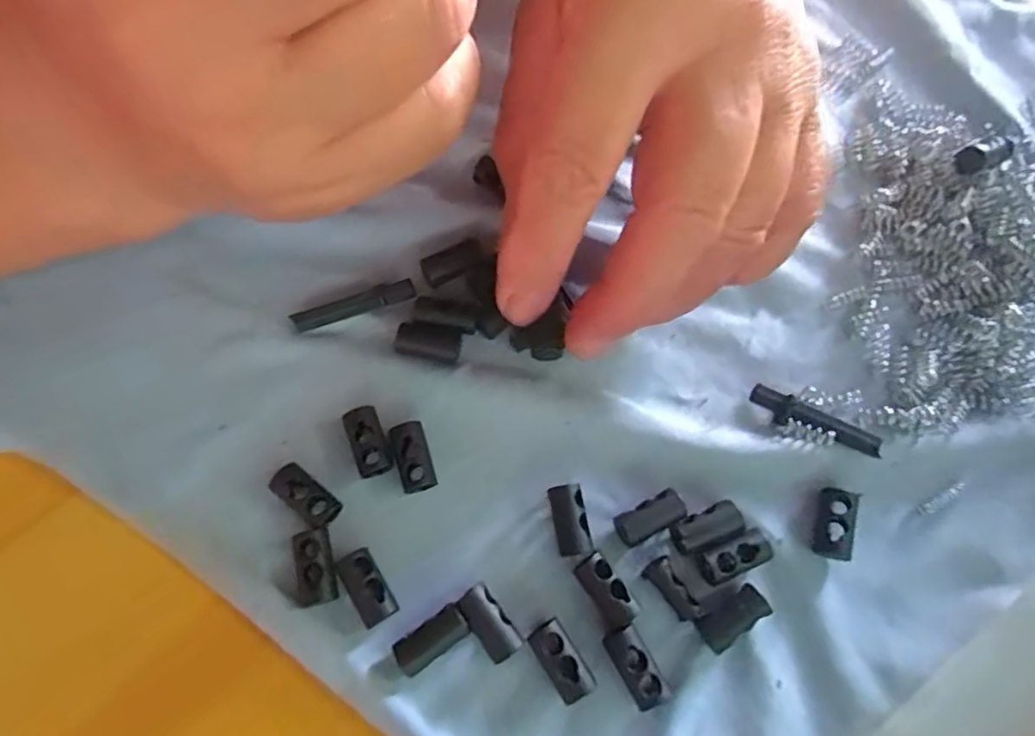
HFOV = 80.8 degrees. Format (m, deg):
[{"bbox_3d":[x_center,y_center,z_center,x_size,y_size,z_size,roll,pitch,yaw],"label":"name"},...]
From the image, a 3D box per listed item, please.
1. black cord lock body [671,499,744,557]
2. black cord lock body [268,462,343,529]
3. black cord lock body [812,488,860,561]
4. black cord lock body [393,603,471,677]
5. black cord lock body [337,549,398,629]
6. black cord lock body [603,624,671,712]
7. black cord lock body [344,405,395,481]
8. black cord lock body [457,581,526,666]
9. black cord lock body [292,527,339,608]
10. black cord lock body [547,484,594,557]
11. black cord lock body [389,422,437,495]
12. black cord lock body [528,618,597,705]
[{"bbox_3d":[0.050,0.042,0.159,0.017,0.006,0.009,-21,73,-10],"label":"black cord lock body"},{"bbox_3d":[-0.055,0.034,0.159,0.020,0.005,0.009,38,74,10],"label":"black cord lock body"},{"bbox_3d":[0.085,0.042,0.163,0.008,0.006,0.018,14,71,2],"label":"black cord lock body"},{"bbox_3d":[-0.021,0.066,0.147,0.018,0.005,0.008,-34,76,-13],"label":"black cord lock body"},{"bbox_3d":[-0.037,0.055,0.152,0.009,0.005,0.018,-30,75,-12],"label":"black cord lock body"},{"bbox_3d":[0.029,0.073,0.148,0.008,0.007,0.019,-25,74,-11],"label":"black cord lock body"},{"bbox_3d":[-0.040,0.020,0.163,0.009,0.007,0.018,-19,73,-9],"label":"black cord lock body"},{"bbox_3d":[-0.007,0.064,0.151,0.009,0.007,0.018,-34,76,-13],"label":"black cord lock body"},{"bbox_3d":[-0.050,0.049,0.151,0.008,0.005,0.017,-13,72,-7],"label":"black cord lock body"},{"bbox_3d":[0.014,0.040,0.159,0.008,0.006,0.017,-9,72,-6],"label":"black cord lock body"},{"bbox_3d":[-0.028,0.024,0.163,0.009,0.005,0.018,-15,72,-8],"label":"black cord lock body"},{"bbox_3d":[0.011,0.072,0.148,0.009,0.008,0.019,-31,75,-12],"label":"black cord lock body"}]

